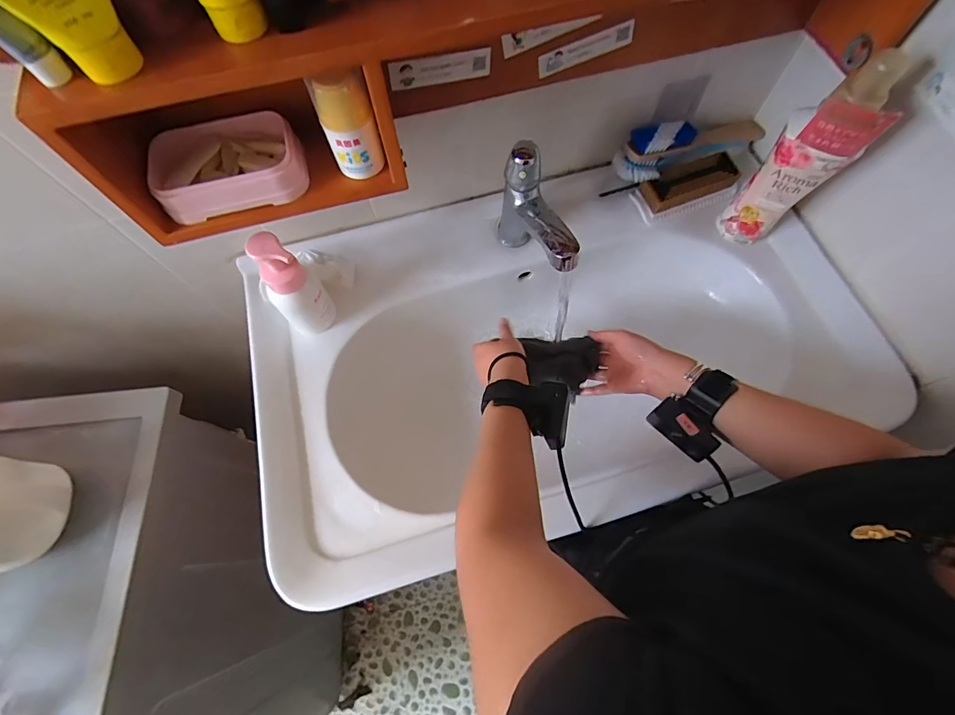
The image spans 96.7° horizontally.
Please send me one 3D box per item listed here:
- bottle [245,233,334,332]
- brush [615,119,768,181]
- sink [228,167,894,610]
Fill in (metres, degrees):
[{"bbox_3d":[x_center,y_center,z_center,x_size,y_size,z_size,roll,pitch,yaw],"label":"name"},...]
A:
[{"bbox_3d":[-0.231,-0.089,0.525,0.063,0.155,0.055,-27,69,-9],"label":"bottle"},{"bbox_3d":[0.320,-0.321,0.627,0.242,0.070,0.053,-21,68,-7],"label":"brush"},{"bbox_3d":[0.098,-0.012,0.615,0.785,0.171,0.465,-17,68,-5],"label":"sink"}]

